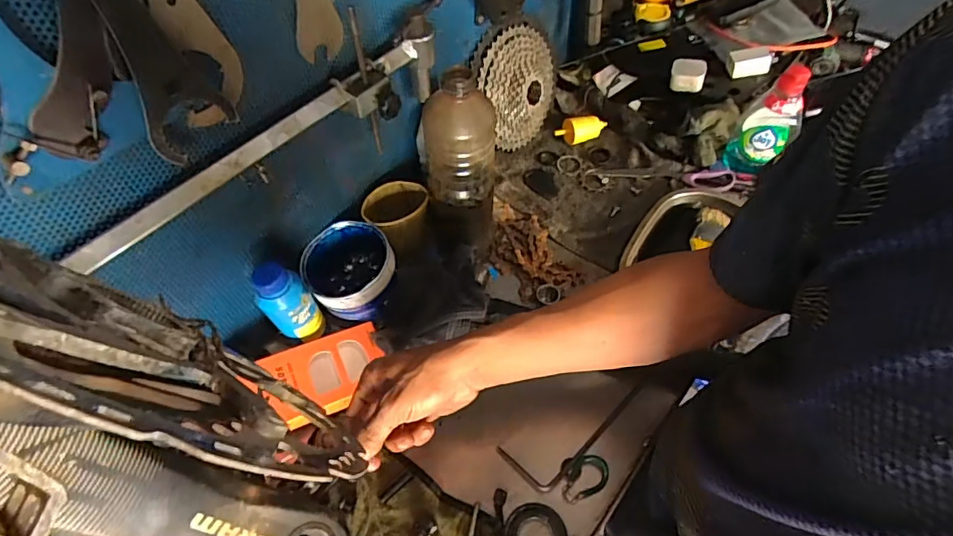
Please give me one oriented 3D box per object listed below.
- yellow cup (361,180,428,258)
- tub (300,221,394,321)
[{"bbox_3d":[-0.096,-0.057,0.643,0.071,0.086,0.078,-1,57,2],"label":"yellow cup"},{"bbox_3d":[-0.146,0.007,0.593,0.095,0.072,0.104,-1,57,2],"label":"tub"}]

